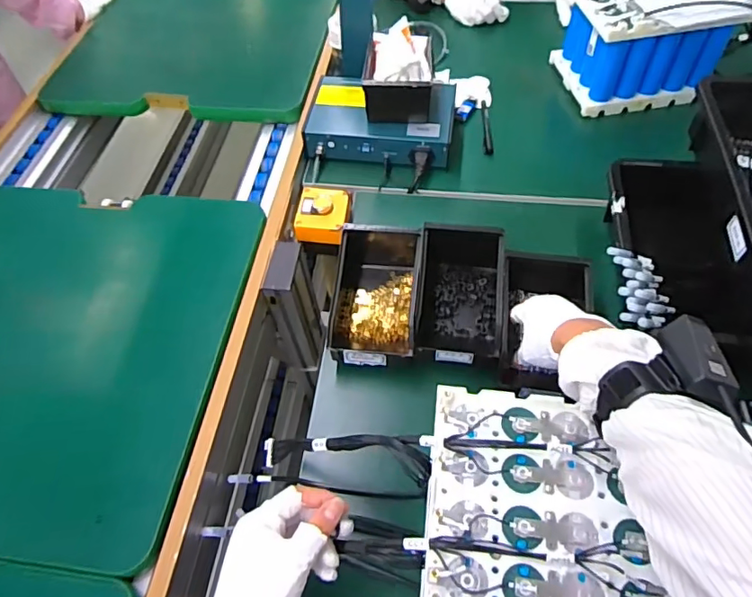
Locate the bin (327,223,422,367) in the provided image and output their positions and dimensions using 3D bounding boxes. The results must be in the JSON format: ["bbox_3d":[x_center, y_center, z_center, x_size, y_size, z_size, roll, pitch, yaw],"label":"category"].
[{"bbox_3d":[0.002,-0.016,0.677,0.105,0.070,0.208,4,56,5],"label":"bin"}]

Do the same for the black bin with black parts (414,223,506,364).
[{"bbox_3d":[0.104,-0.001,0.661,0.102,0.071,0.168,5,56,6],"label":"black bin with black parts"}]

